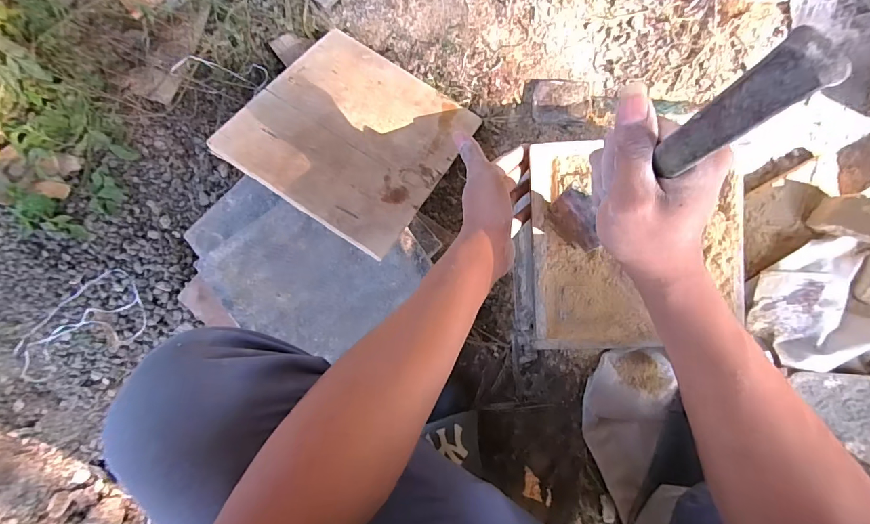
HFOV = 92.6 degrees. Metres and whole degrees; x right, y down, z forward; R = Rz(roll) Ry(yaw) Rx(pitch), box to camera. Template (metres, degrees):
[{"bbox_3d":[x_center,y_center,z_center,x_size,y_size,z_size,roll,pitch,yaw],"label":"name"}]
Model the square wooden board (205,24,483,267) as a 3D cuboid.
[{"bbox_3d":[-0.099,-0.162,0.522,0.232,0.008,0.246,33,65,-1],"label":"square wooden board"}]

